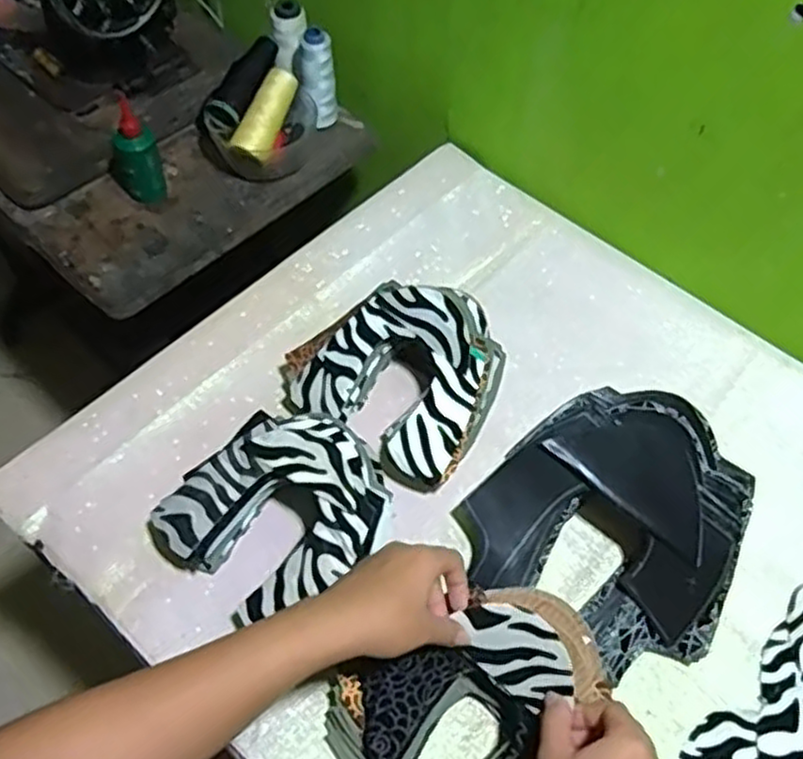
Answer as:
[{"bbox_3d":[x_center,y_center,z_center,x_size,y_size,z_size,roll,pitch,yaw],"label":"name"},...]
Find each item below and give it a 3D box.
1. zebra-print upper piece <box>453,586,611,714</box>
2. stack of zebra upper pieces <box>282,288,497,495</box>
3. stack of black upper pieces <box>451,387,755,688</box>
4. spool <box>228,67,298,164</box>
[{"bbox_3d":[0.091,0.182,0.506,0.092,0.025,0.066,40,63,20],"label":"zebra-print upper piece"},{"bbox_3d":[0.004,-0.014,0.663,0.179,0.087,0.167,33,61,17],"label":"stack of zebra upper pieces"},{"bbox_3d":[0.172,0.114,0.581,0.199,0.096,0.191,-31,64,-21],"label":"stack of black upper pieces"},{"bbox_3d":[-0.150,-0.296,0.831,0.040,0.037,0.116,21,77,10],"label":"spool"}]

